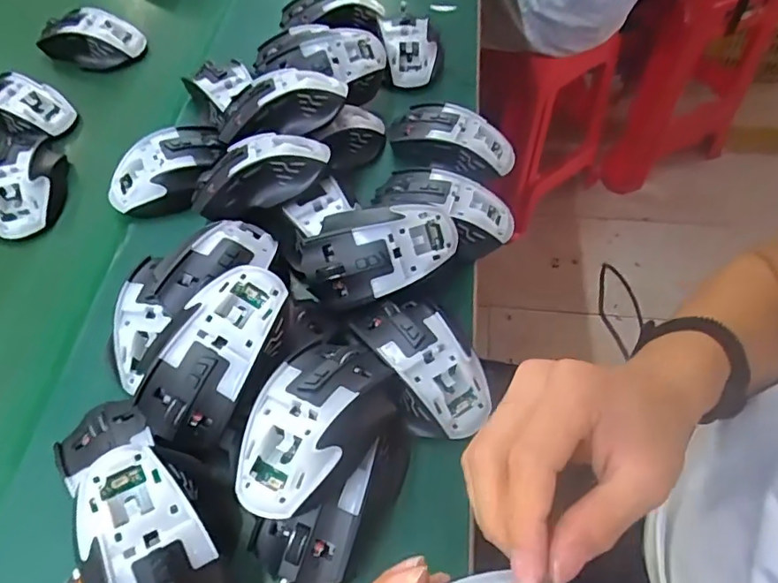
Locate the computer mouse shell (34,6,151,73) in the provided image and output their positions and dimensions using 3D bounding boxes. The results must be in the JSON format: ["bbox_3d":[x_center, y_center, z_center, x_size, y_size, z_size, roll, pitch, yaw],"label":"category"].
[{"bbox_3d":[-0.336,-0.287,0.627,0.112,0.046,0.048,4,58,5],"label":"computer mouse shell"}]

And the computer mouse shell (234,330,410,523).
[{"bbox_3d":[-0.041,0.071,0.325,0.068,0.035,0.125,24,62,14],"label":"computer mouse shell"}]

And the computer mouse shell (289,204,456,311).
[{"bbox_3d":[-0.011,-0.030,0.404,0.124,0.038,0.066,-5,59,-3],"label":"computer mouse shell"}]

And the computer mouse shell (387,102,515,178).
[{"bbox_3d":[0.054,-0.137,0.495,0.112,0.030,0.069,23,61,16],"label":"computer mouse shell"}]

